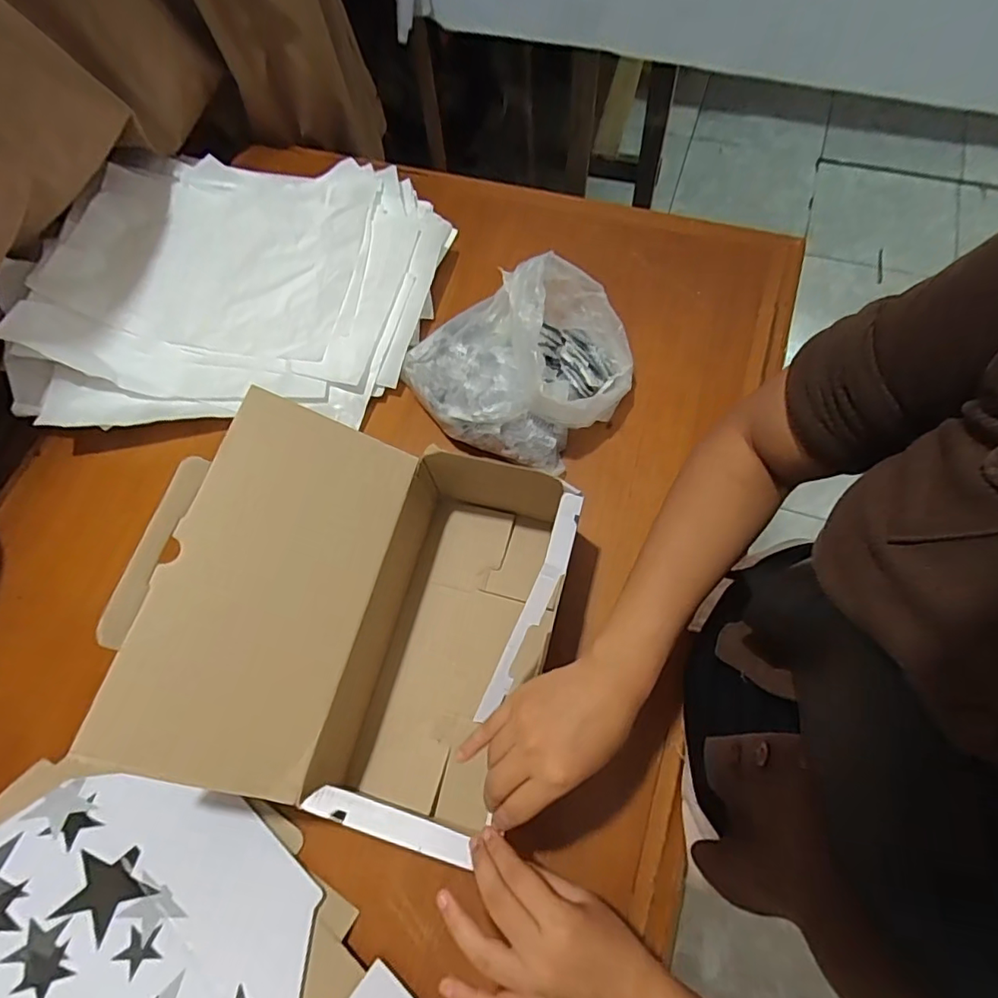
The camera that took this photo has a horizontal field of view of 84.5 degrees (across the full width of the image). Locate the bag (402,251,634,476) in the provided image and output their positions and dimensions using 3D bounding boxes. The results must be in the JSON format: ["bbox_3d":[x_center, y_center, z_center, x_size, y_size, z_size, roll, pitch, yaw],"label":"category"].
[{"bbox_3d":[0.016,-0.142,0.559,0.231,0.114,0.170,16,73,7],"label":"bag"}]

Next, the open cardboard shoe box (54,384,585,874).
[{"bbox_3d":[-0.107,0.093,0.450,0.281,0.174,0.282,16,70,5],"label":"open cardboard shoe box"}]

